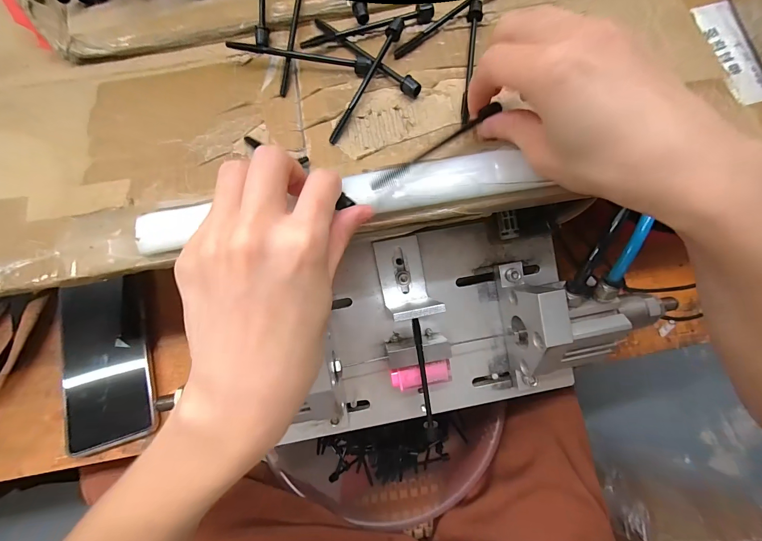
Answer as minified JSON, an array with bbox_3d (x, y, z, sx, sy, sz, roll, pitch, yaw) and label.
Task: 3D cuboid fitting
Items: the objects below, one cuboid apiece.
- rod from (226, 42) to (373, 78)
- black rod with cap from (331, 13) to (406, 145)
[{"bbox_3d":[-0.055,-0.153,0.235,0.101,0.010,0.015,15,77,5],"label":"rod"},{"bbox_3d":[-0.012,-0.130,0.224,0.010,0.015,0.098,28,78,8],"label":"black rod with cap"}]

